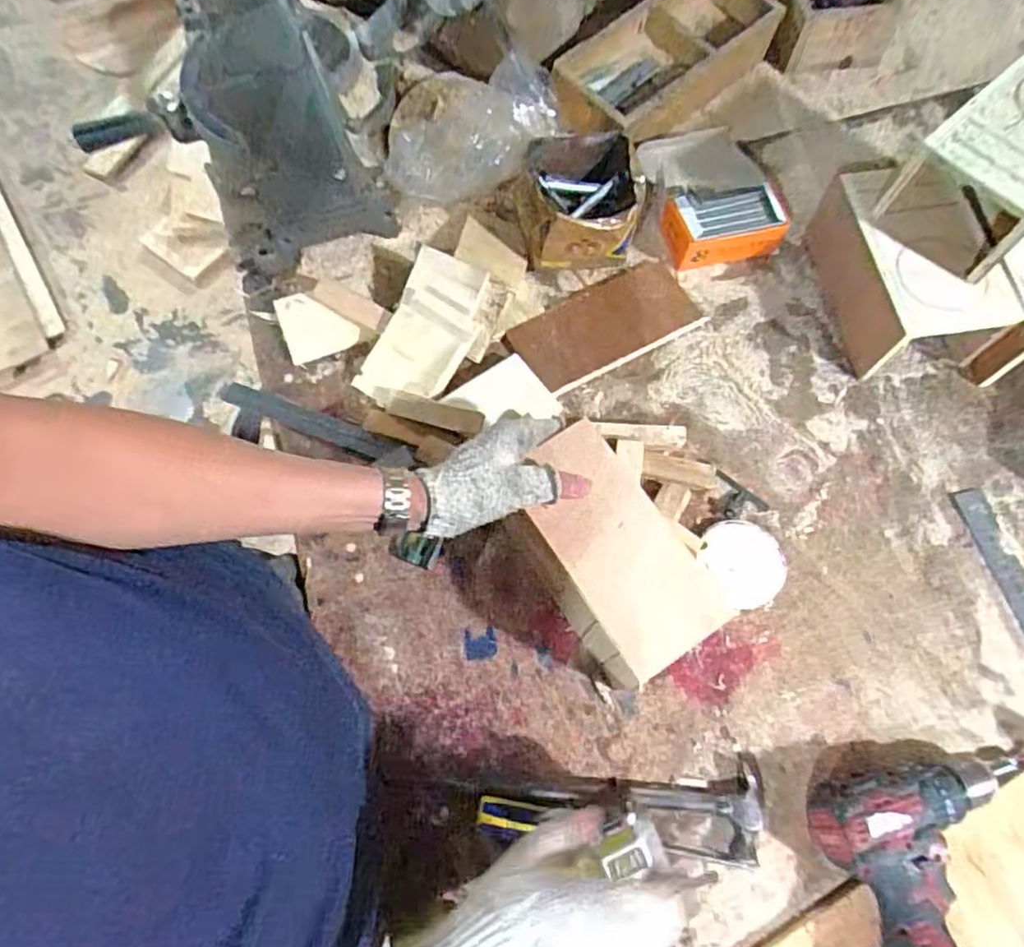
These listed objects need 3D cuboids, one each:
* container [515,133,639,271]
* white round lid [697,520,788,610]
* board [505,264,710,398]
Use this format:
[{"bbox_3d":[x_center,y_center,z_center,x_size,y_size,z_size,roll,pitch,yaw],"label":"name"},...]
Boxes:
[{"bbox_3d":[0.073,-0.302,0.724,0.128,0.073,0.122,-1,69,0],"label":"container"},{"bbox_3d":[0.225,0.083,0.623,0.074,0.009,0.081,0,69,0],"label":"white round lid"},{"bbox_3d":[0.101,-0.165,0.712,0.198,0.014,0.101,-27,71,-9],"label":"board"}]

